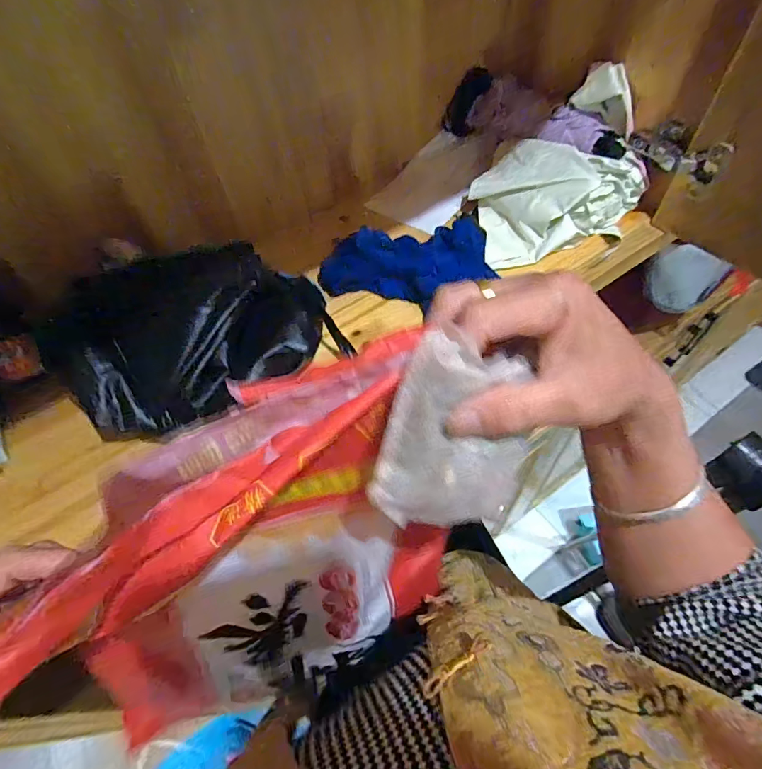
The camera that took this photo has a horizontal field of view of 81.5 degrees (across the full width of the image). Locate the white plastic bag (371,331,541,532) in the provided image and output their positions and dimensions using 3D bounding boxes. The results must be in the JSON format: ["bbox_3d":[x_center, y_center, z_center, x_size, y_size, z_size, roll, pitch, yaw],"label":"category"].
[{"bbox_3d":[0.038,0.026,0.218,0.069,0.094,0.019,14,20,-5],"label":"white plastic bag"}]

